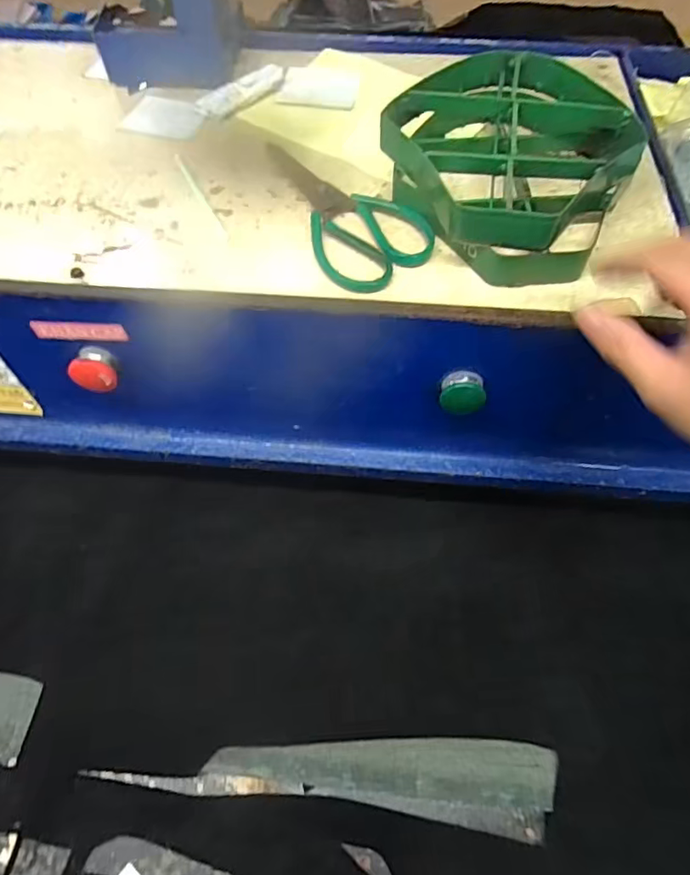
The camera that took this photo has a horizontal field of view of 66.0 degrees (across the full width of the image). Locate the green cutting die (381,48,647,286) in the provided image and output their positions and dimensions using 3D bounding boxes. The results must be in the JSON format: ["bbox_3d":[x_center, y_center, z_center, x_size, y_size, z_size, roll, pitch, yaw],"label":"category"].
[{"bbox_3d":[0.148,-0.250,0.473,0.202,0.064,0.221,-22,61,-12],"label":"green cutting die"}]

